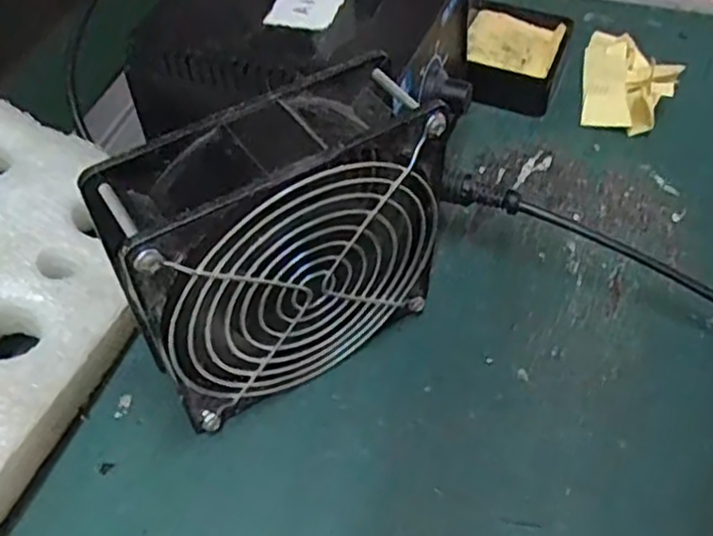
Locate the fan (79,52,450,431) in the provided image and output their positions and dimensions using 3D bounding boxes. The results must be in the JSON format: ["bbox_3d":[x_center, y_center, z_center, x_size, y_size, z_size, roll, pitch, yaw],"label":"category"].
[{"bbox_3d":[-0.027,-0.003,0.268,0.117,0.122,0.043,-29,56,-21],"label":"fan"}]

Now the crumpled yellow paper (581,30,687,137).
[{"bbox_3d":[0.160,-0.111,0.414,0.054,0.020,0.066,19,54,15],"label":"crumpled yellow paper"}]

